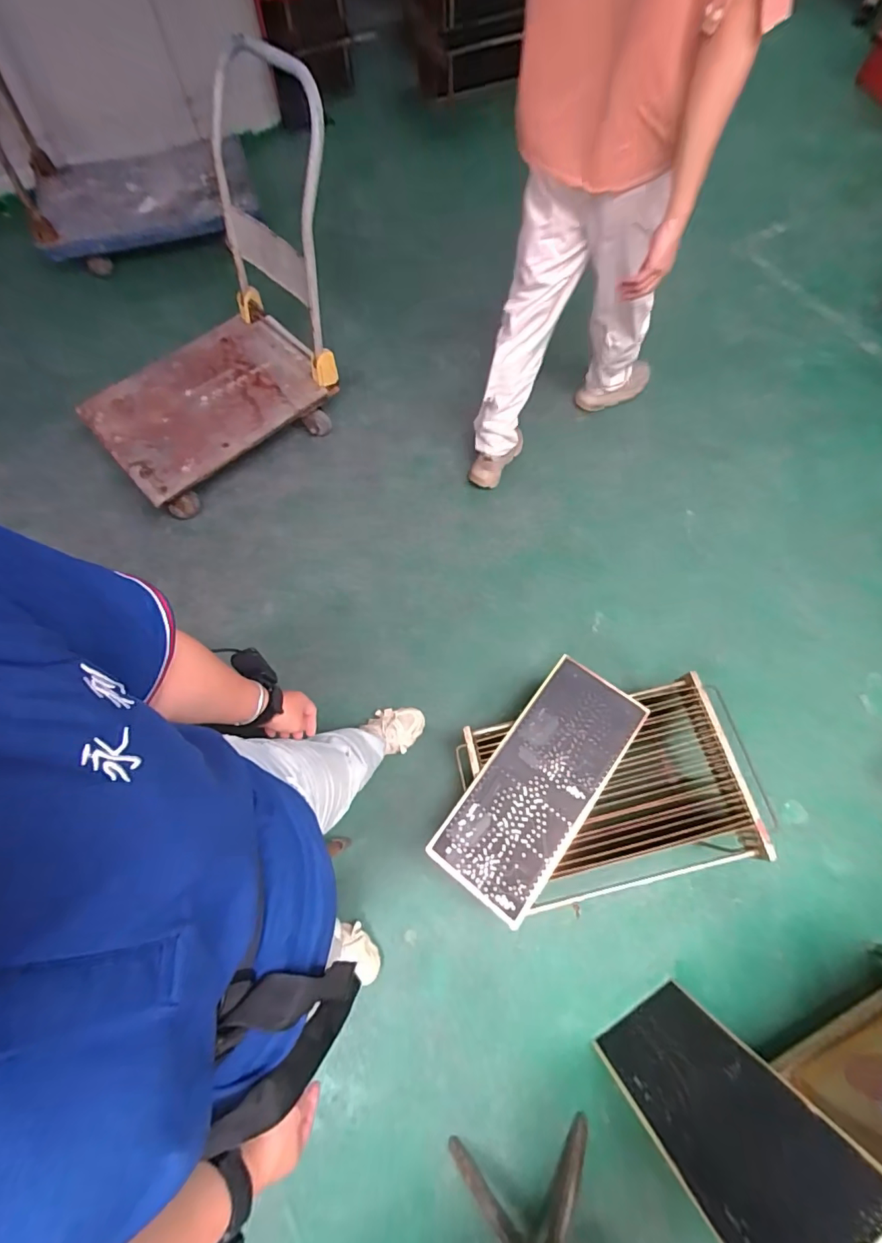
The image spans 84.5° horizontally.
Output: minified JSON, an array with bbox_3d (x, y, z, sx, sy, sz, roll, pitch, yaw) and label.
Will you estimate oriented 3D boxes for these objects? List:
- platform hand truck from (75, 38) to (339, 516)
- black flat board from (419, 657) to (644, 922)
[{"bbox_3d":[-0.682,-0.839,1.367,0.851,0.689,0.503,-43,72,-15],"label":"platform hand truck"},{"bbox_3d":[0.223,0.345,1.058,0.235,0.023,0.532,36,74,16],"label":"black flat board"}]

